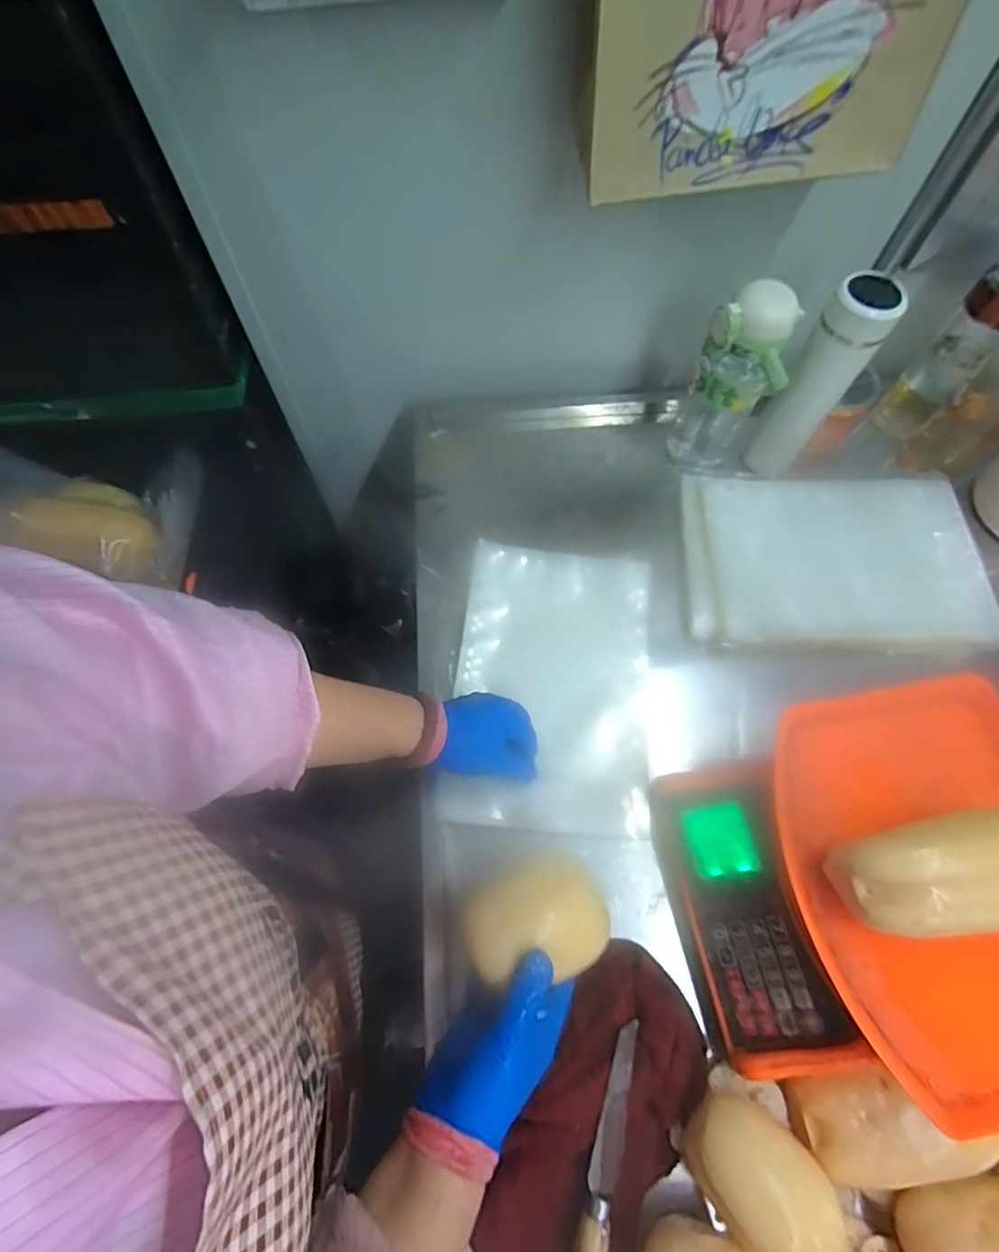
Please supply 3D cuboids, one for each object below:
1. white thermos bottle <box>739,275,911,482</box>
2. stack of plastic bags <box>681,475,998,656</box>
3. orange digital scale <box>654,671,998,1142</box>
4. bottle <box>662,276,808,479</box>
[{"bbox_3d":[0.342,-0.260,0.628,0.063,0.225,0.068,0,65,0],"label":"white thermos bottle"},{"bbox_3d":[0.375,-0.076,0.632,0.322,0.041,0.216,4,65,2],"label":"stack of plastic bags"},{"bbox_3d":[0.304,0.214,0.469,0.280,0.121,0.287,-11,66,-5],"label":"orange digital scale"},{"bbox_3d":[0.258,-0.265,0.638,0.096,0.224,0.073,20,67,9],"label":"bottle"}]

